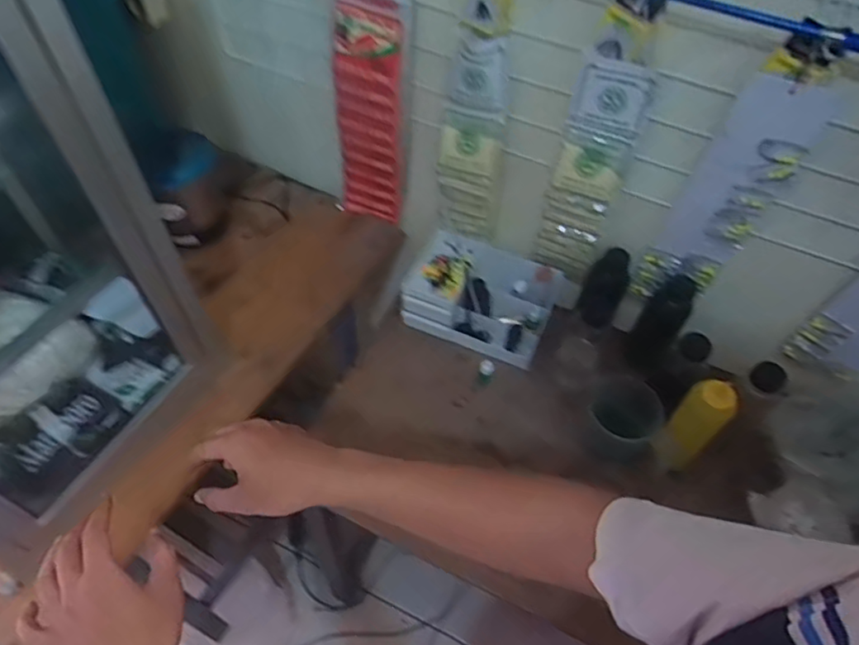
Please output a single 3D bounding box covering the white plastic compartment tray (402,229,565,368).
[{"bbox_3d":[0.082,-0.045,0.991,0.230,0.101,0.142,18,55,10],"label":"white plastic compartment tray"}]

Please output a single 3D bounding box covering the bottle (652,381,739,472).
[{"bbox_3d":[0.349,0.138,0.813,0.055,0.146,0.057,33,58,20],"label":"bottle"}]

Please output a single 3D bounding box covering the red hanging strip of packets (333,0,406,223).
[{"bbox_3d":[-0.084,-0.306,0.897,0.100,0.382,0.038,26,56,15],"label":"red hanging strip of packets"}]

